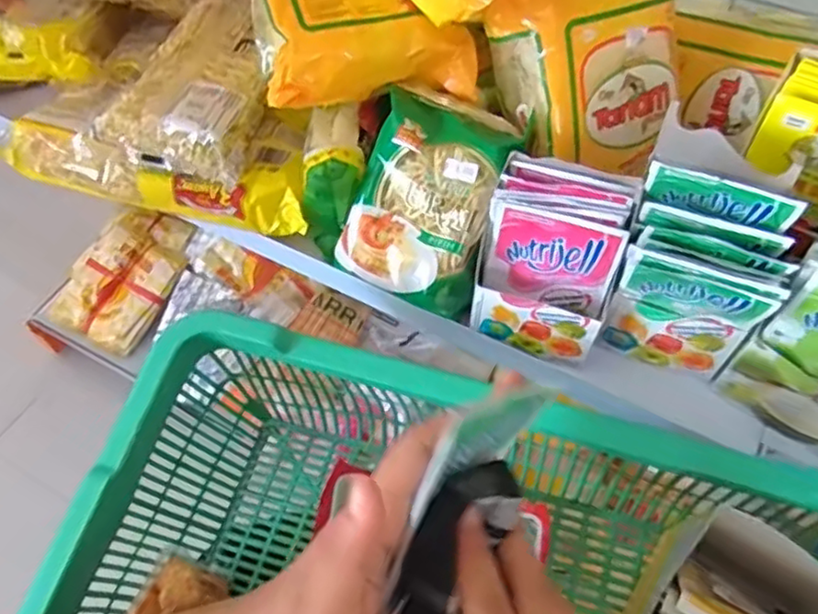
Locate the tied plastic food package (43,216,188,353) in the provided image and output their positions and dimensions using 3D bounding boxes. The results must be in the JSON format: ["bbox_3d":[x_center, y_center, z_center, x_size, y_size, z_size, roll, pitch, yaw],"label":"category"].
[{"bbox_3d":[-0.426,-0.031,0.956,0.175,0.032,0.174,31,84,21],"label":"tied plastic food package"}]

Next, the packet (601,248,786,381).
[{"bbox_3d":[0.164,0.009,0.398,0.080,0.102,0.015,20,58,13],"label":"packet"}]

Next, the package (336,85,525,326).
[{"bbox_3d":[0.013,-0.070,0.440,0.097,0.133,0.036,22,15,13],"label":"package"}]

